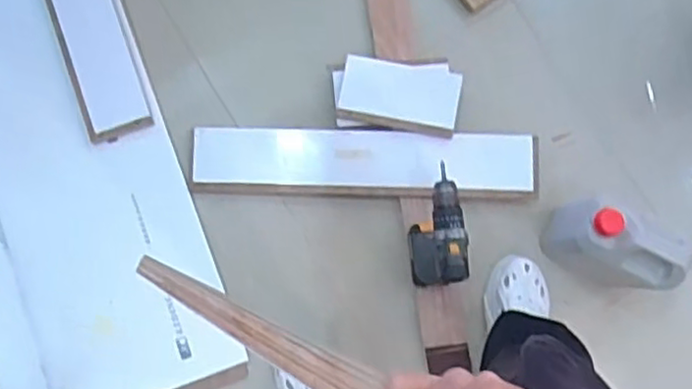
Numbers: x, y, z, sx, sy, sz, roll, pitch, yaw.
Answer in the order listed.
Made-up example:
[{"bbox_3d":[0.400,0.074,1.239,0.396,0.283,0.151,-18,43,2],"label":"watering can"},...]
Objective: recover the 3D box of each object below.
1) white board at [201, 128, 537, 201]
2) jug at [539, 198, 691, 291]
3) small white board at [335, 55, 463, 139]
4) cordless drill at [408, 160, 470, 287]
[{"bbox_3d":[0.038,-0.058,1.263,0.629,0.029,0.121,1,96,2],"label":"white board"},{"bbox_3d":[0.458,0.085,1.171,0.163,0.233,0.101,27,83,1],"label":"jug"},{"bbox_3d":[0.099,-0.183,1.247,0.211,0.023,0.119,11,83,-1],"label":"small white board"},{"bbox_3d":[0.152,0.058,1.158,0.068,0.223,0.187,-5,83,-3],"label":"cordless drill"}]

